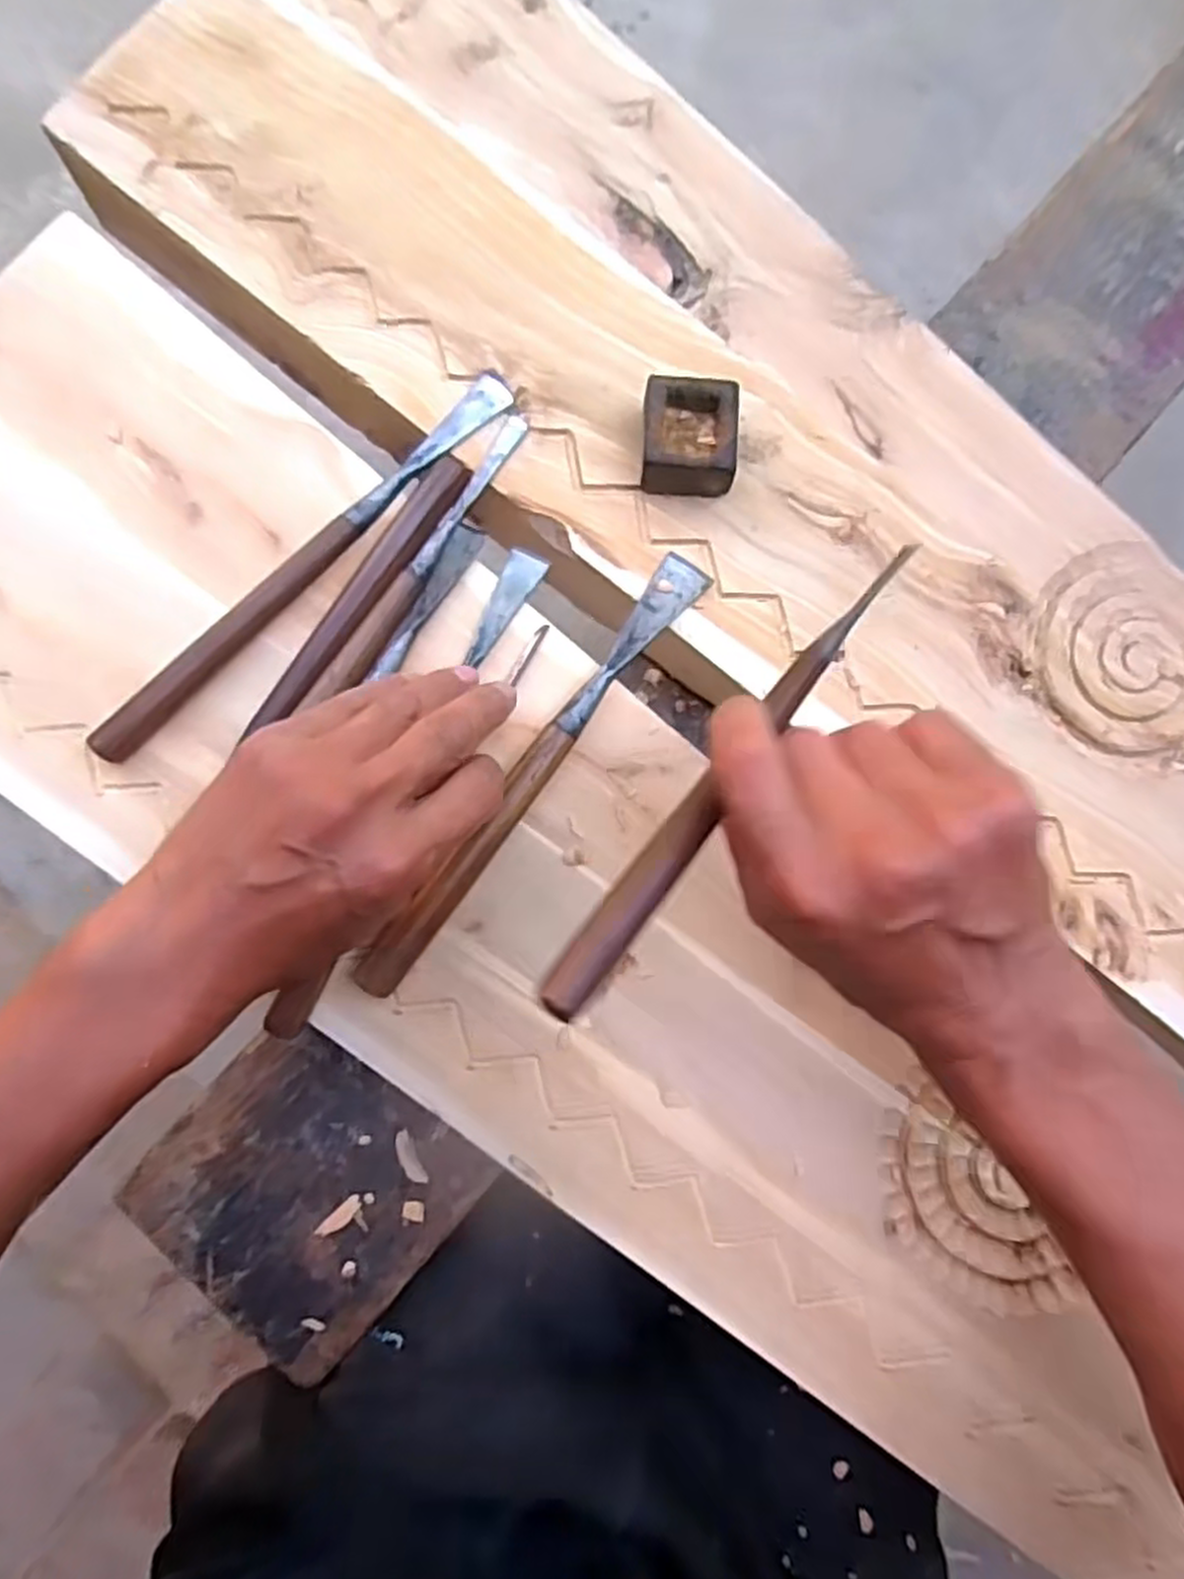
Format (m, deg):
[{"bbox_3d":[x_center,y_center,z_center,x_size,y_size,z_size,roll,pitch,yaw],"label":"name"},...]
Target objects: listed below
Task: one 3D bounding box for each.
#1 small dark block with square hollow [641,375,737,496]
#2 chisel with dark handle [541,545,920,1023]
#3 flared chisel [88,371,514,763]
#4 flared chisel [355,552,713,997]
[{"bbox_3d":[0.047,-0.169,0.386,0.045,0.027,0.051,3,83,-1],"label":"small dark block with square hollow"},{"bbox_3d":[0.061,-0.017,0.293,0.015,0.010,0.244,39,66,3],"label":"chisel with dark handle"},{"bbox_3d":[-0.136,-0.111,0.382,0.019,0.012,0.260,43,84,4],"label":"flared chisel"},{"bbox_3d":[-0.025,-0.012,0.370,0.022,0.022,0.250,37,84,3],"label":"flared chisel"}]

